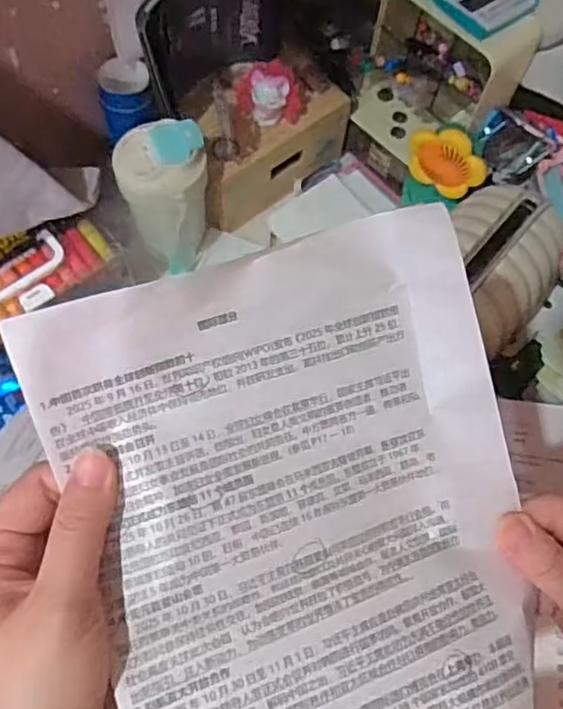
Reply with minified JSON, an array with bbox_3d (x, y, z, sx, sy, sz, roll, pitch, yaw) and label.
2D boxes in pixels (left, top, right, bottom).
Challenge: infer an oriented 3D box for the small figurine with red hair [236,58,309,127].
[{"bbox_3d":[-0.011,-0.281,0.683,0.075,0.063,0.038,8,66,0],"label":"small figurine with red hair"}]

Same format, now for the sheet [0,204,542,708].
[{"bbox_3d":[0.017,0.084,0.263,0.180,0.034,0.252,-17,85,-13],"label":"sheet"}]

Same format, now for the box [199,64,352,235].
[{"bbox_3d":[-0.023,-0.249,0.738,0.198,0.107,0.098,-36,73,-17],"label":"box"}]

